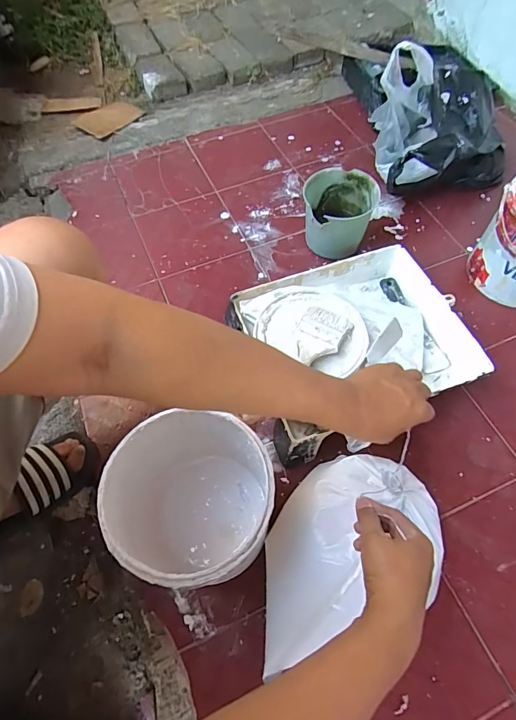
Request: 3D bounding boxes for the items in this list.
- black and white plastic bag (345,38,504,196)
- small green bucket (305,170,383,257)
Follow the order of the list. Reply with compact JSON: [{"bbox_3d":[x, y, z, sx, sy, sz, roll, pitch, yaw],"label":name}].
[{"bbox_3d":[0.404,-0.510,0.886,0.316,0.200,0.246,-10,60,-5],"label":"black and white plastic bag"},{"bbox_3d":[0.161,-0.289,0.813,0.134,0.129,0.130,4,60,4],"label":"small green bucket"}]

